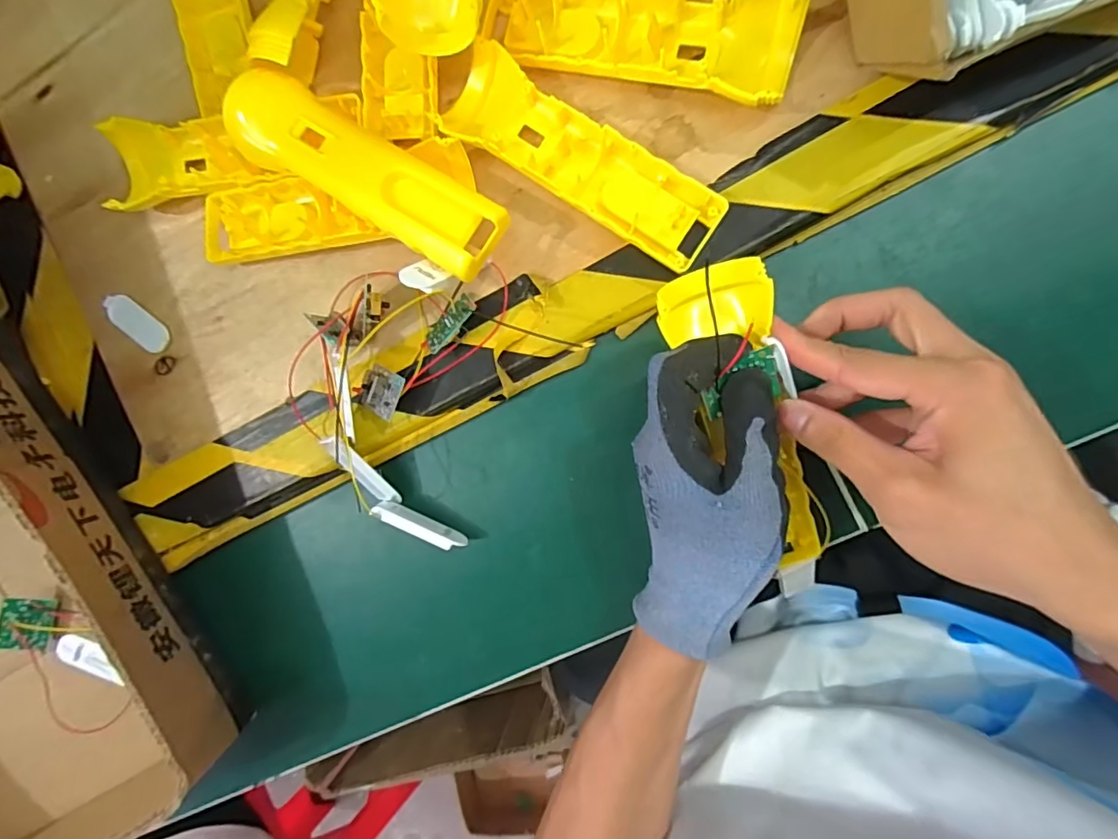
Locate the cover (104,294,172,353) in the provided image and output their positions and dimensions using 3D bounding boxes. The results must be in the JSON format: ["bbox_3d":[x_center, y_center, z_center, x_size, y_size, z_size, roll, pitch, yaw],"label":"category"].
[{"bbox_3d":[-0.269,-0.062,0.351,0.050,0.007,0.020,36,98,5],"label":"cover"}]

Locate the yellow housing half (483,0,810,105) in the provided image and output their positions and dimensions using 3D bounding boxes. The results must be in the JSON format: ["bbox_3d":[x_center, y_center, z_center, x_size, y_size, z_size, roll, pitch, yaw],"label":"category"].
[{"bbox_3d":[0.038,-0.201,0.283,0.161,0.023,0.050,17,96,7],"label":"yellow housing half"}]

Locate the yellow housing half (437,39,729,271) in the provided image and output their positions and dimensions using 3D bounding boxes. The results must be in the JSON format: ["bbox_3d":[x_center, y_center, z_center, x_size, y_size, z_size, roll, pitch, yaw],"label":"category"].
[{"bbox_3d":[0.012,-0.138,0.295,0.158,0.019,0.043,36,98,5],"label":"yellow housing half"}]

